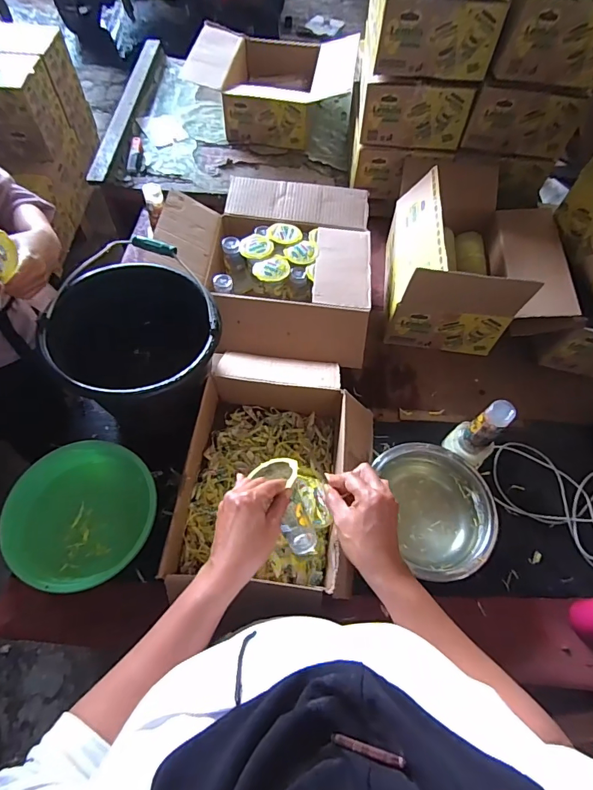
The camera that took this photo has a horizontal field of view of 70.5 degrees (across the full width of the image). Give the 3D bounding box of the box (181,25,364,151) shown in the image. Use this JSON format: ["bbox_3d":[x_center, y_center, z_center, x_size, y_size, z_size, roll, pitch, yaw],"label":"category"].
[{"bbox_3d":[-0.071,-0.927,1.258,0.458,0.167,0.362,8,62,1],"label":"box"}]

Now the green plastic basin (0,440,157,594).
[{"bbox_3d":[-0.353,0.203,0.704,0.220,0.072,0.227,1,62,-3],"label":"green plastic basin"}]

